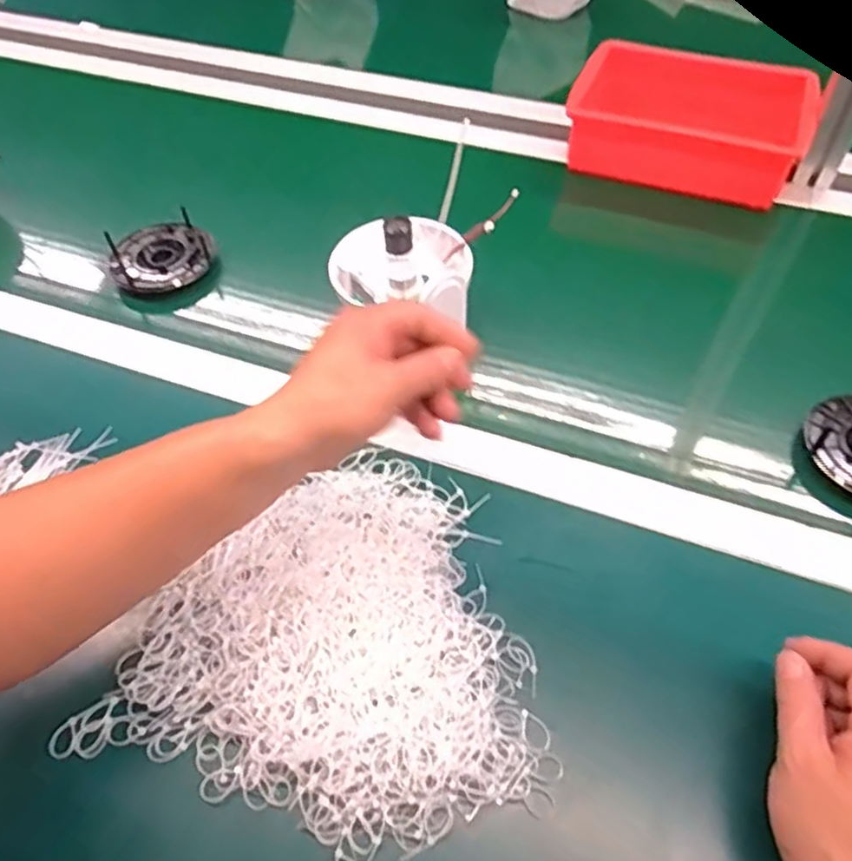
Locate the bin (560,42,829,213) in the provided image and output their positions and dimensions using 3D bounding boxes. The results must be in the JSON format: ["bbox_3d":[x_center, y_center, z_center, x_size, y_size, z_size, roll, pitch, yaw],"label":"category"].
[{"bbox_3d":[0.292,-0.342,0.766,0.242,0.074,0.174,21,62,19],"label":"bin"}]

